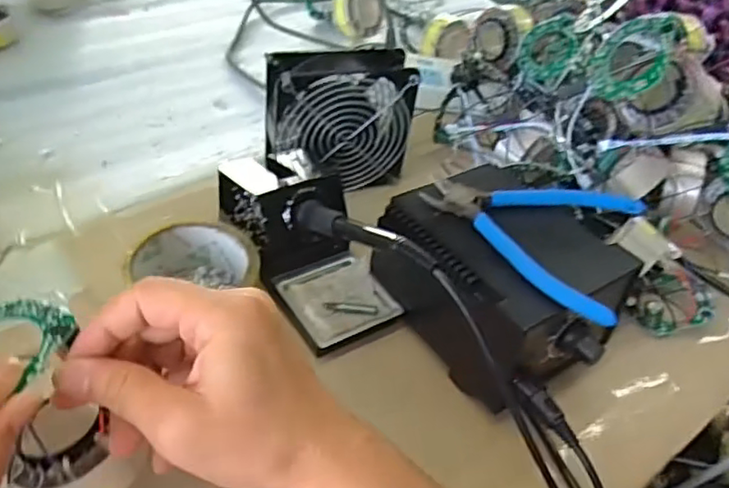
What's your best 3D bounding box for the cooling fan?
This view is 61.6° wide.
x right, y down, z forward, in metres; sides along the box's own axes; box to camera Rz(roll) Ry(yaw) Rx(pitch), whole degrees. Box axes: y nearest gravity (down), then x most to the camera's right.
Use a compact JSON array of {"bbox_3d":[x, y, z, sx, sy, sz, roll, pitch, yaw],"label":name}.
[{"bbox_3d":[-0.023,-0.097,0.521,0.121,0.119,0.054,-13,46,-20],"label":"cooling fan"}]

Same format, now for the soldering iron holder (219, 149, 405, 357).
[{"bbox_3d":[-0.033,0.006,0.427,0.079,0.091,0.112,-23,51,-28],"label":"soldering iron holder"}]

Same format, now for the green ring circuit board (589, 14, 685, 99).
[{"bbox_3d":[0.194,-0.136,0.446,0.007,0.063,0.066,23,3,-33],"label":"green ring circuit board"}]

